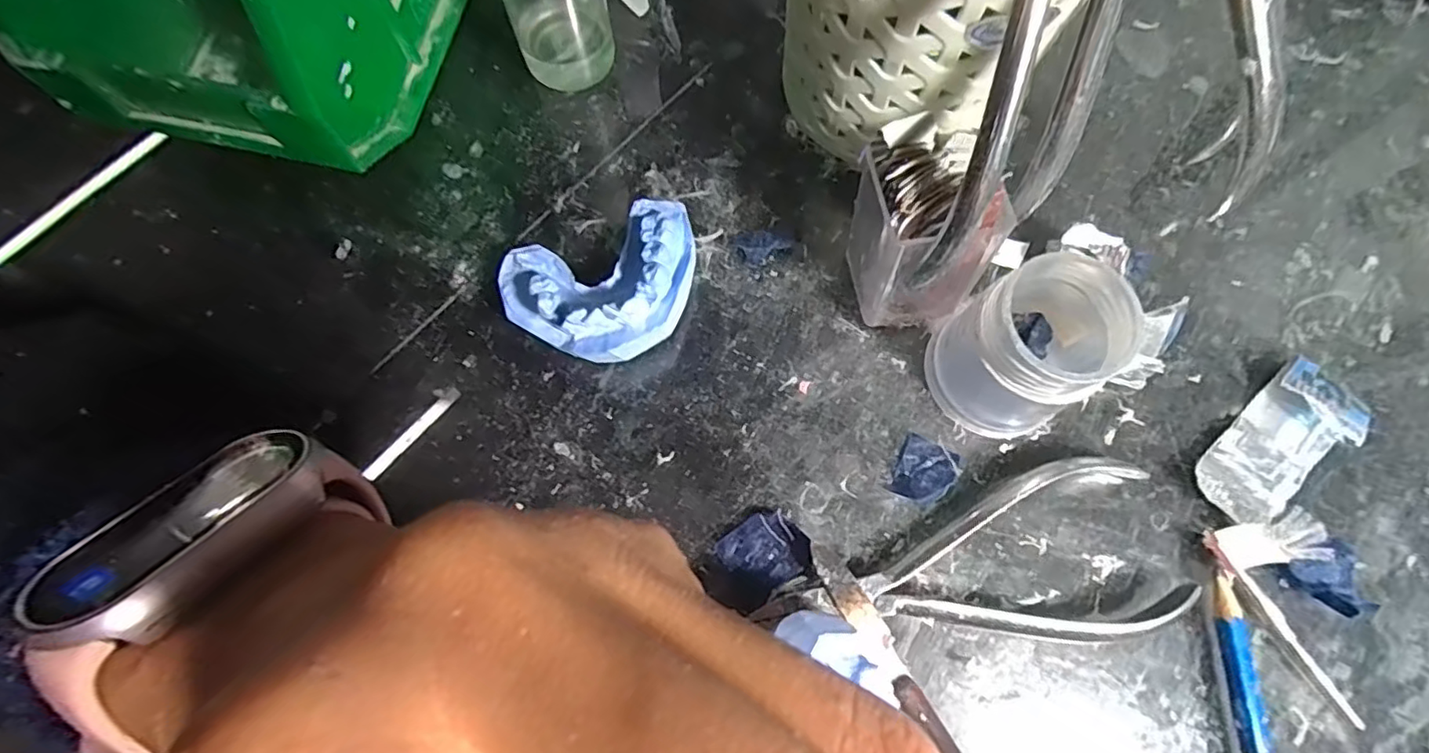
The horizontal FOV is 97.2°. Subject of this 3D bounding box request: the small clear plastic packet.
[{"bbox_3d":[0.178,0.022,0.197,0.025,0.014,0.055,43,78,11],"label":"small clear plastic packet"}]

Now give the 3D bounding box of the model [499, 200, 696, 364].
[{"bbox_3d":[-0.034,-0.028,0.201,0.063,0.032,0.046,-23,75,-6],"label":"model"}]

